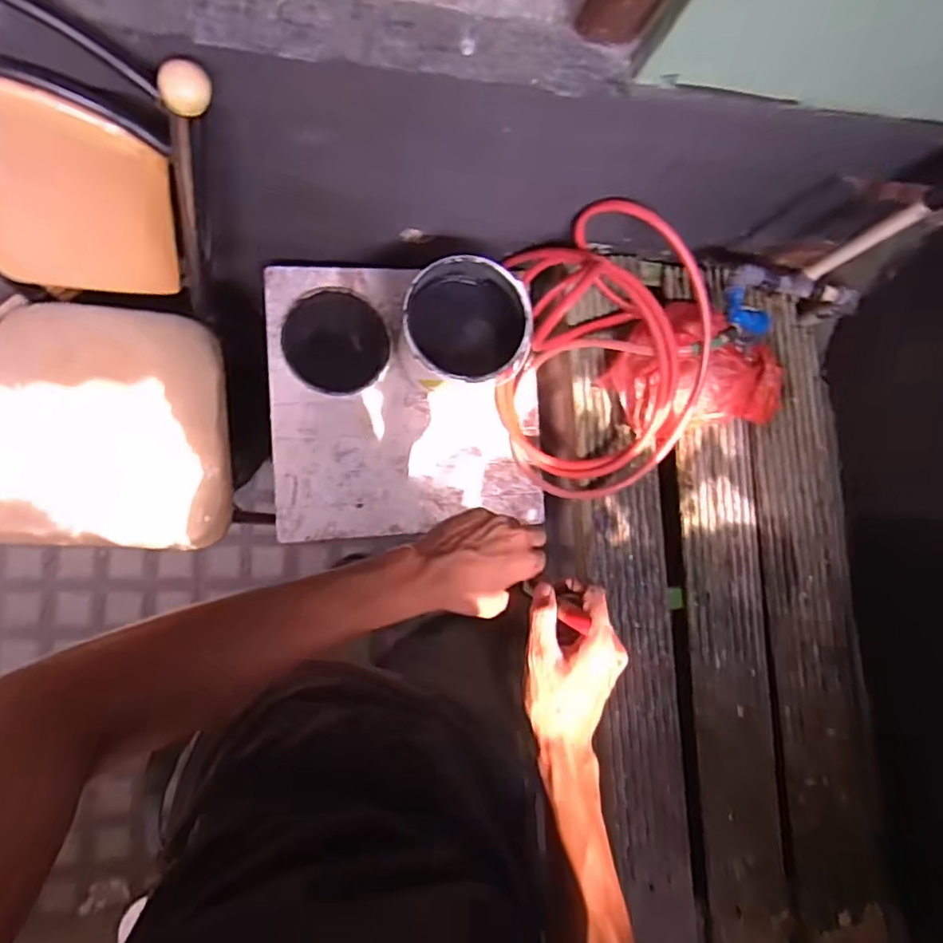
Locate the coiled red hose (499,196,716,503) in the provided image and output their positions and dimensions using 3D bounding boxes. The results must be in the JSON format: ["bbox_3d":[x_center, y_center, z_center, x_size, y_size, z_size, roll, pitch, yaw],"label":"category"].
[{"bbox_3d":[0.207,-0.165,0.918,0.277,0.258,0.400,6,85,-13],"label":"coiled red hose"}]

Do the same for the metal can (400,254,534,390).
[{"bbox_3d":[-0.016,-0.216,0.929,0.179,0.183,0.172,-5,88,-14],"label":"metal can"}]

